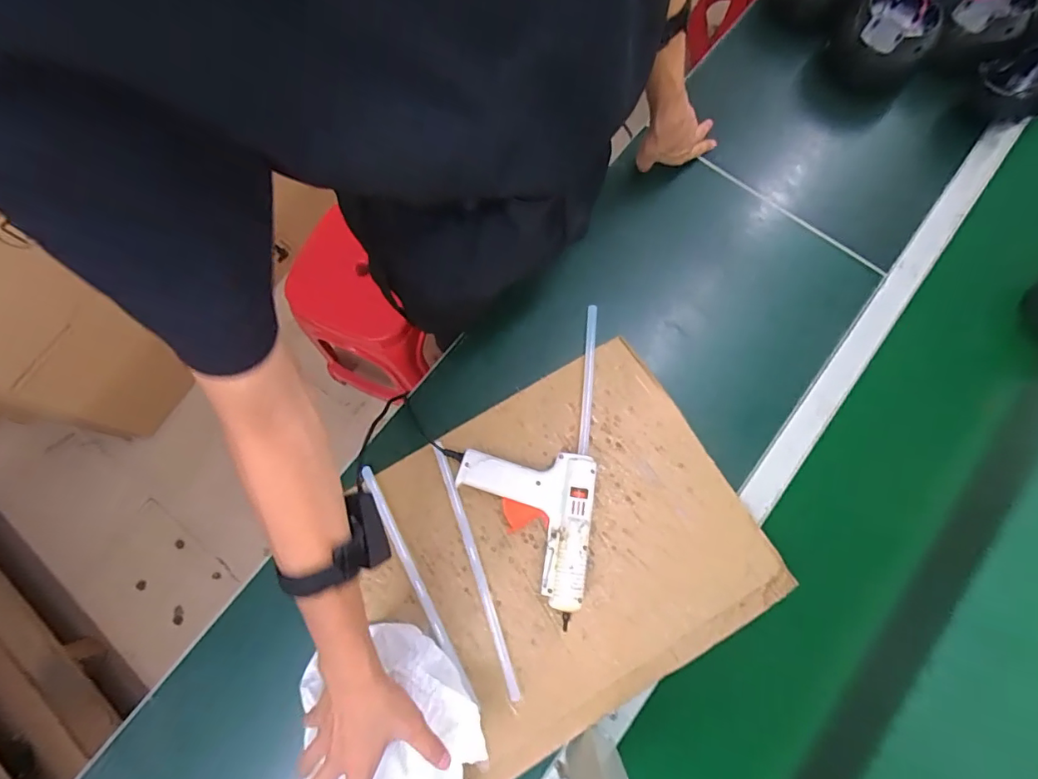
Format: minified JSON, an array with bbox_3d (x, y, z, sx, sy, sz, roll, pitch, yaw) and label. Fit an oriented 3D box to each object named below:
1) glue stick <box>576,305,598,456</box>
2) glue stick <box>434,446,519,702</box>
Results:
[{"bbox_3d":[0.088,-0.015,0.647,0.013,0.015,0.197,6,77,2],"label":"glue stick"},{"bbox_3d":[-0.050,0.200,0.589,0.015,0.015,0.294,-18,76,-6],"label":"glue stick"}]

